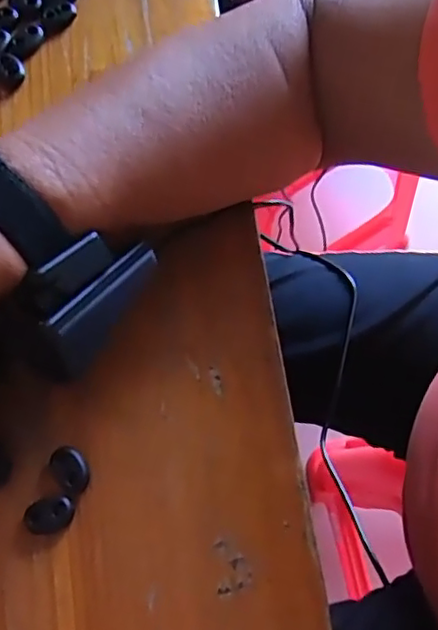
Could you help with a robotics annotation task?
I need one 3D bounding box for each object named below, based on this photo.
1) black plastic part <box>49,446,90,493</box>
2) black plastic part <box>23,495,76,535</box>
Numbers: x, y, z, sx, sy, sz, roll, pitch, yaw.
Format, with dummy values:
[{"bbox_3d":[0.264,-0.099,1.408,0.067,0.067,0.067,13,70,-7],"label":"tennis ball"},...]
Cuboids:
[{"bbox_3d":[-0.069,0.071,0.282,0.022,0.009,0.014,42,77,14],"label":"black plastic part"},{"bbox_3d":[-0.077,0.091,0.275,0.022,0.007,0.015,-10,71,-2],"label":"black plastic part"}]

